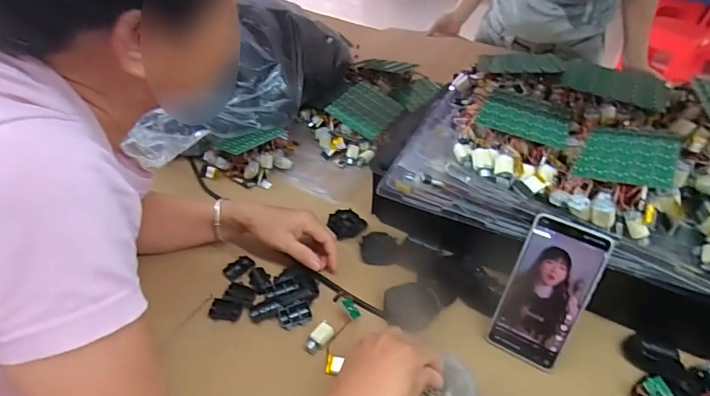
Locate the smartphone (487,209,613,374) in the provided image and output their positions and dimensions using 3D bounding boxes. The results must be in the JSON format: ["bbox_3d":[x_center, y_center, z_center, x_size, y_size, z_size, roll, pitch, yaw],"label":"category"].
[{"bbox_3d":[0.210,0.105,0.462,0.079,0.165,0.006,23,16,26],"label":"smartphone"}]

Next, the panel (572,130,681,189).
[{"bbox_3d":[0.299,-0.047,0.461,0.089,0.007,0.121,13,38,35],"label":"panel"}]

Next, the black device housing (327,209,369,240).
[{"bbox_3d":[-0.013,0.039,0.639,0.053,0.011,0.053,-26,48,-29],"label":"black device housing"}]

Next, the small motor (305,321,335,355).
[{"bbox_3d":[-0.040,0.159,0.477,0.019,0.012,0.037,28,46,26],"label":"small motor"}]

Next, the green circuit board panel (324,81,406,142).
[{"bbox_3d":[0.022,-0.170,0.800,0.109,0.010,0.125,35,51,10],"label":"green circuit board panel"}]

